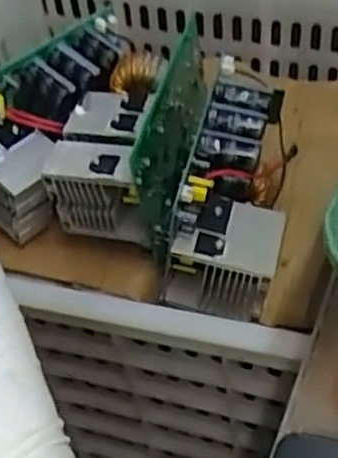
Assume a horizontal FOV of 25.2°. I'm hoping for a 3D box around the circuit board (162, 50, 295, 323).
[{"bbox_3d":[0.049,-0.032,0.543,0.074,0.100,0.164,6,49,14],"label":"circuit board"}]

